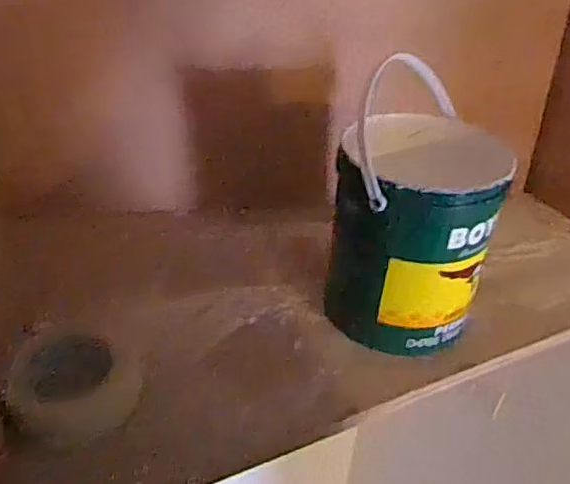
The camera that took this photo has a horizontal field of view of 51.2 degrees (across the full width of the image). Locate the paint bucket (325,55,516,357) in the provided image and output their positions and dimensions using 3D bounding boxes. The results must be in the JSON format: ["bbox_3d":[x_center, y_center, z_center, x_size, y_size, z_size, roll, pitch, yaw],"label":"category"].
[{"bbox_3d":[0.136,-0.012,0.640,0.157,0.218,0.181,11,35,11],"label":"paint bucket"}]

